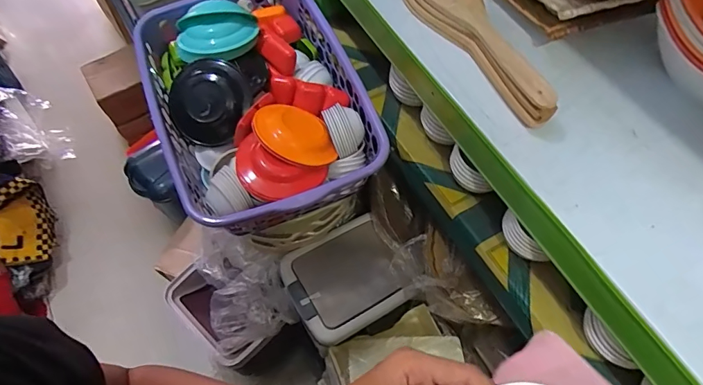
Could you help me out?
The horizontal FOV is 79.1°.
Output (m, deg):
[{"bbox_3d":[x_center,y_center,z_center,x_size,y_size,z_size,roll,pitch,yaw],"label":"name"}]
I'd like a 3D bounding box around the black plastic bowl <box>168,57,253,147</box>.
[{"bbox_3d":[-0.234,-0.148,0.701,0.131,0.042,0.137,0,87,-4],"label":"black plastic bowl"}]

